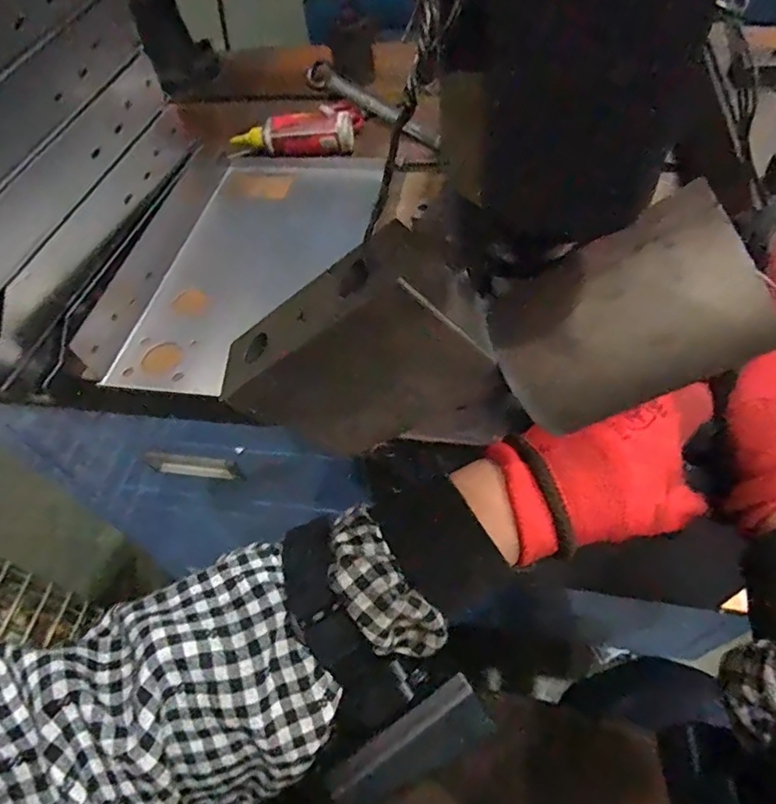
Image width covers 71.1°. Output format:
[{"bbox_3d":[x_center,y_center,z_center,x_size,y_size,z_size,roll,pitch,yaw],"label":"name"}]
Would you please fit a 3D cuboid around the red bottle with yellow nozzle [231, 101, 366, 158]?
[{"bbox_3d":[-0.102,-0.296,0.594,0.141,0.037,0.046,-4,55,0],"label":"red bottle with yellow nozzle"}]

